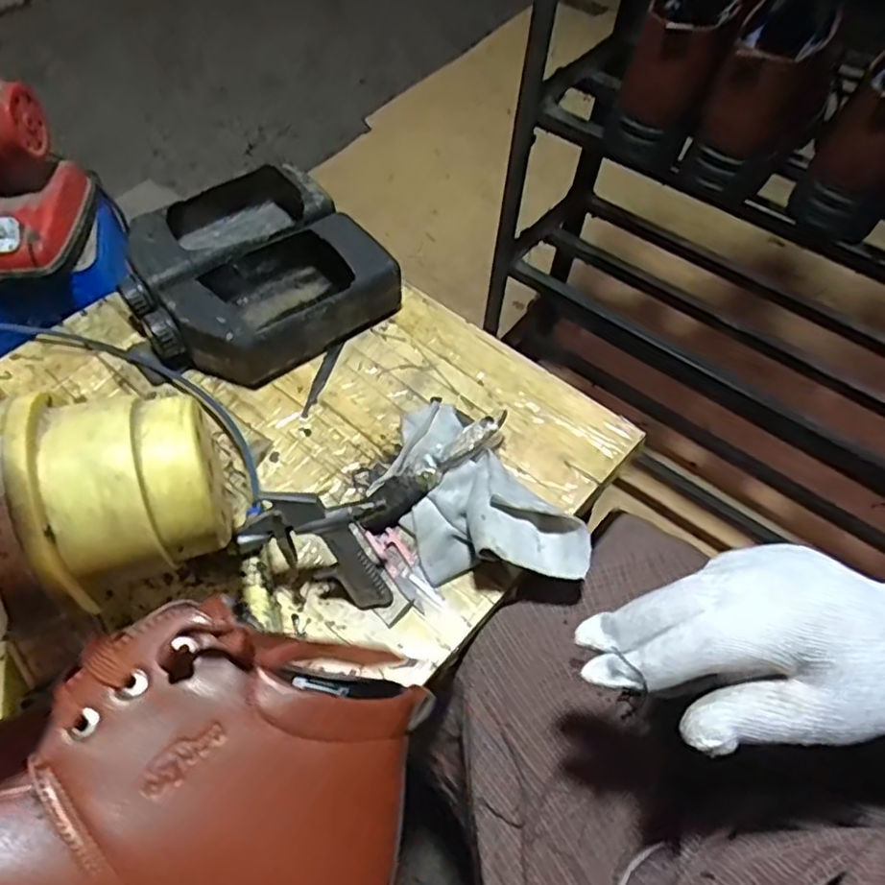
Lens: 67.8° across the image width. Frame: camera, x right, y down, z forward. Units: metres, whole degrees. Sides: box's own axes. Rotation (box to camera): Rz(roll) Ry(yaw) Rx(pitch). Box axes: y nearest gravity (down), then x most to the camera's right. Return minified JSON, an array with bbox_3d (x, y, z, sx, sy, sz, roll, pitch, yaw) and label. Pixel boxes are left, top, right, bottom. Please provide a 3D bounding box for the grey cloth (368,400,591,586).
[{"bbox_3d":[0.023,0.043,0.525,0.126,0.065,0.204,-39,66,-23],"label":"grey cloth"}]

